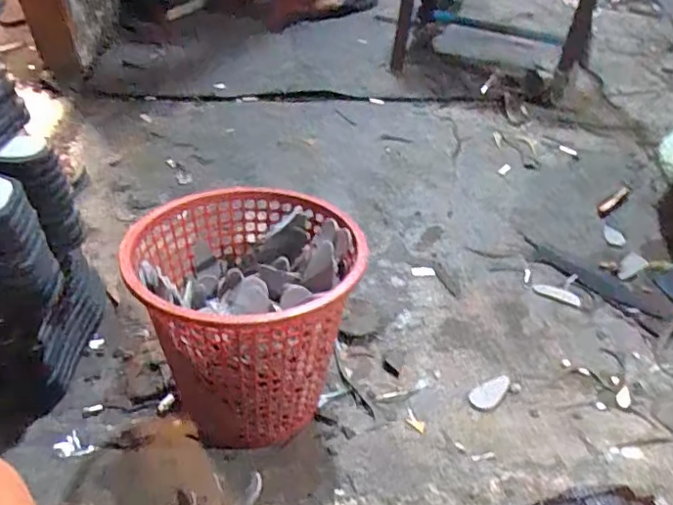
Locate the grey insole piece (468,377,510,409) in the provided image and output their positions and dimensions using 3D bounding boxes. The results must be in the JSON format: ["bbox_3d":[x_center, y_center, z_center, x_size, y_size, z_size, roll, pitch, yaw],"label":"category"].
[{"bbox_3d":[0.215,0.194,0.774,0.072,0.005,0.034,-23,45,-21],"label":"grey insole piece"}]

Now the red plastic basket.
[{"bbox_3d":[-0.099,0.067,0.689,0.247,0.239,0.245,-18,45,-17],"label":"red plastic basket"}]

